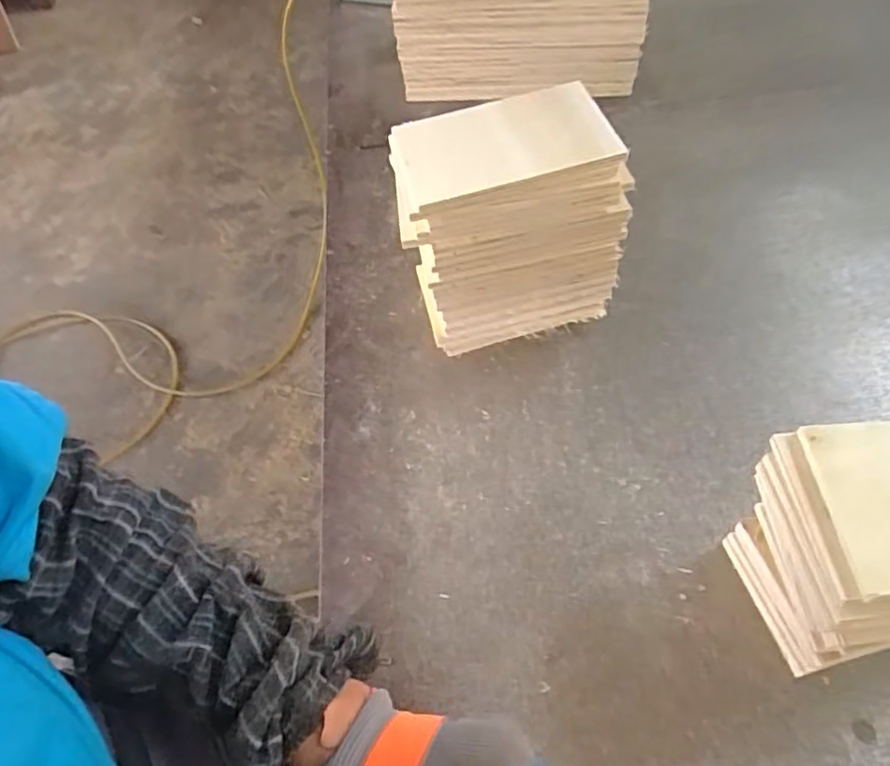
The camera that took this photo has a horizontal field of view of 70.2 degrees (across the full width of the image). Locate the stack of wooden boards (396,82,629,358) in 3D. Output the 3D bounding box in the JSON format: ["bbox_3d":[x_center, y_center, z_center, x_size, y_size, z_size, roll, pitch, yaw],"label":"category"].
[{"bbox_3d":[0.061,-0.147,0.644,0.200,0.232,0.112,-11,55,-4],"label":"stack of wooden boards"}]

